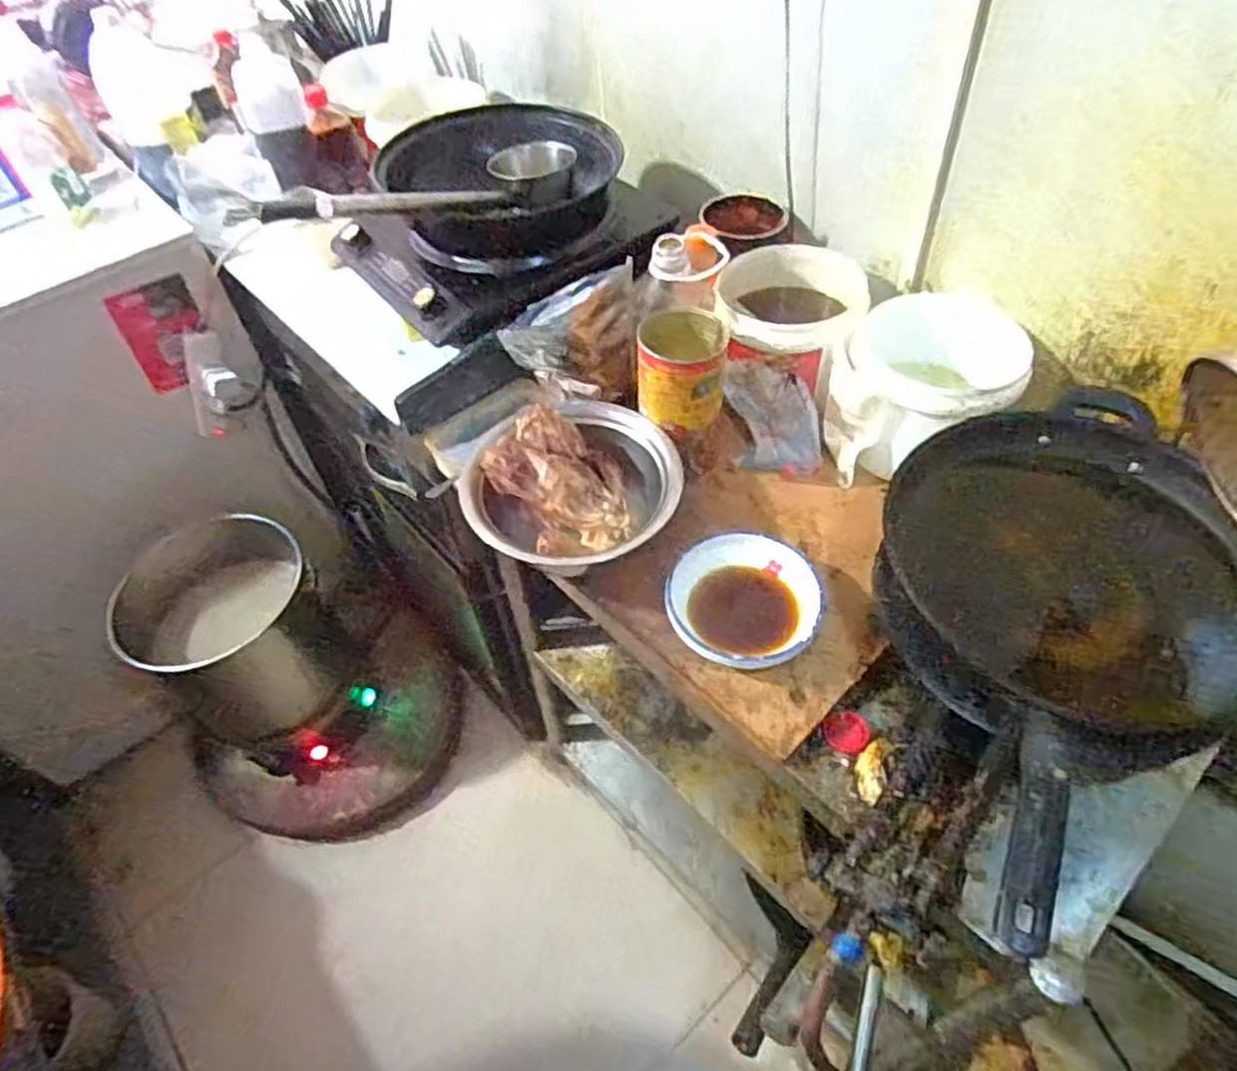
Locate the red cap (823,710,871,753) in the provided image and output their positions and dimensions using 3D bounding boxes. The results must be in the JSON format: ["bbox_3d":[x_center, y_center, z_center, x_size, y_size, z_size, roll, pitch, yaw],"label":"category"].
[{"bbox_3d":[0.231,0.197,0.768,0.044,0.009,0.048,-2,50,3],"label":"red cap"}]

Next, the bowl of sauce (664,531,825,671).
[{"bbox_3d":[0.133,0.082,0.821,0.158,0.073,0.156,-2,50,3],"label":"bowl of sauce"}]

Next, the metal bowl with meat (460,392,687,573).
[{"bbox_3d":[-0.052,-0.049,0.875,0.224,0.097,0.210,-2,50,3],"label":"metal bowl with meat"}]

